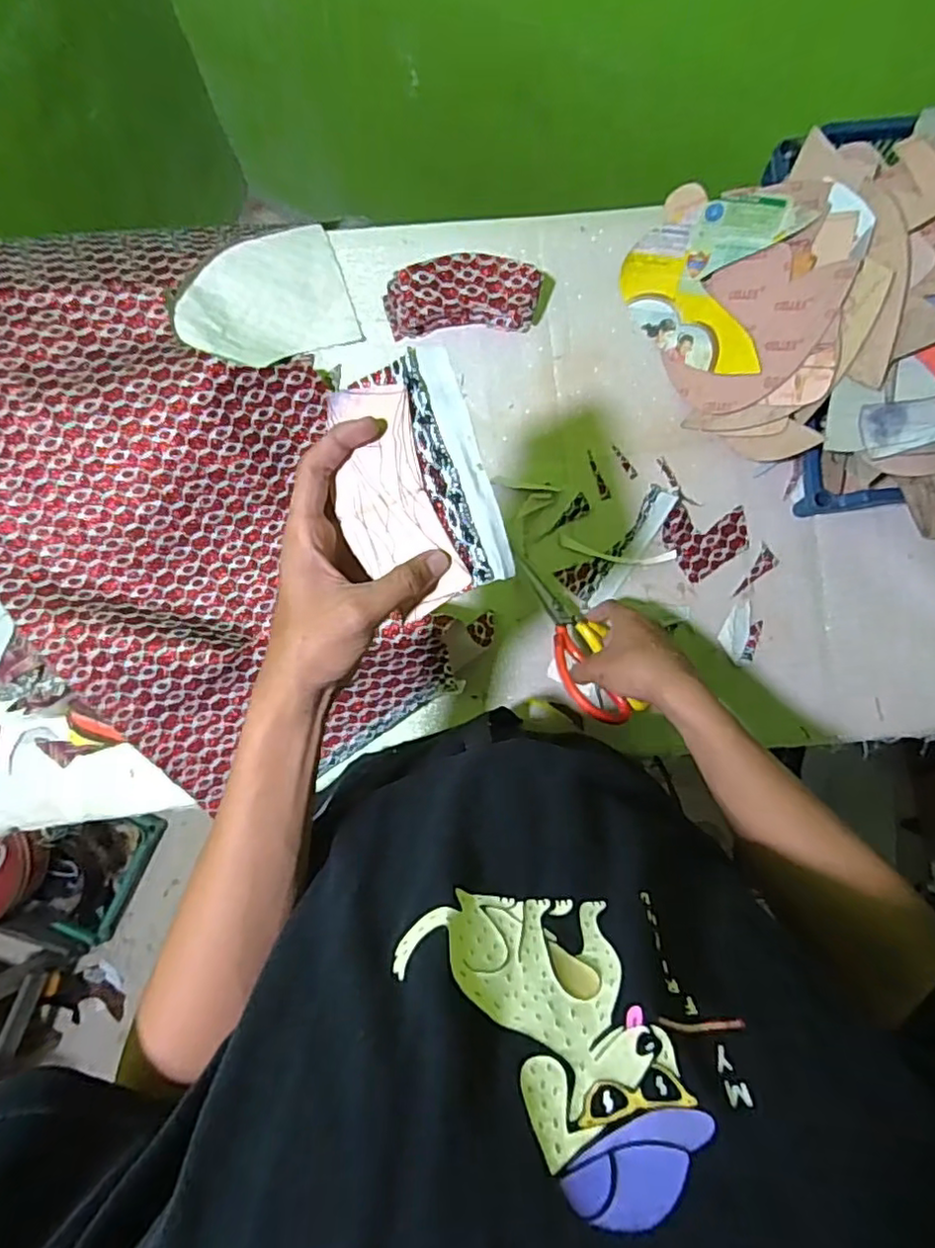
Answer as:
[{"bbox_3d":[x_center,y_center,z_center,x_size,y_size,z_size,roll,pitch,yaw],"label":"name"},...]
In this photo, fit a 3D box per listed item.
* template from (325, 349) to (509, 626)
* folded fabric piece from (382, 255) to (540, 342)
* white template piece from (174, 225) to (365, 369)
[{"bbox_3d":[-0.032,-0.080,0.366,0.087,0.018,0.137,-20,87,-4],"label":"template"},{"bbox_3d":[-0.005,-0.346,0.665,0.156,0.043,0.065,-3,86,-3],"label":"folded fabric piece"},{"bbox_3d":[-0.213,-0.339,0.660,0.180,0.016,0.131,-27,94,-21],"label":"white template piece"}]

